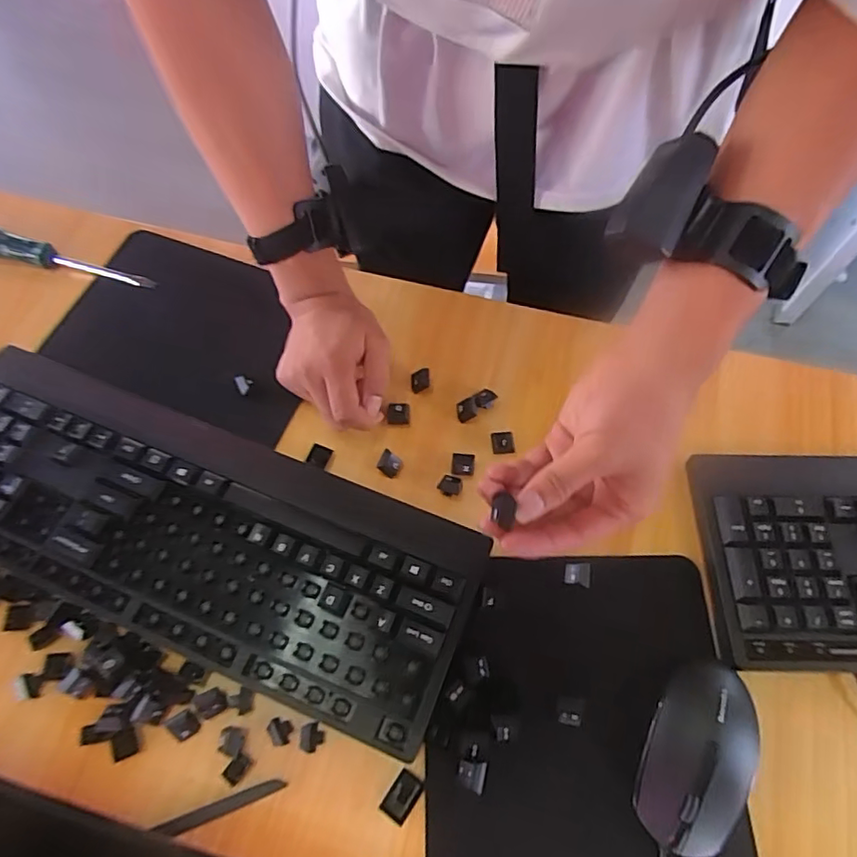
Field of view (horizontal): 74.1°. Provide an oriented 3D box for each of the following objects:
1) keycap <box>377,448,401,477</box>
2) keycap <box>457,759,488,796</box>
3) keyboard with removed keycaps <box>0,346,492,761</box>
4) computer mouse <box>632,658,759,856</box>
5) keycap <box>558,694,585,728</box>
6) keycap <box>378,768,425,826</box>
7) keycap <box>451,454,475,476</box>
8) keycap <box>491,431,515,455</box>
[{"bbox_3d":[-0.030,0.028,0.445,0.015,0.016,0.015,30,69,13],"label":"keycap"},{"bbox_3d":[0.027,0.215,0.354,0.016,0.012,0.017,16,66,7],"label":"keycap"},{"bbox_3d":[-0.182,0.068,0.418,0.427,0.024,0.157,23,67,10],"label":"keyboard with removed keycaps"},{"bbox_3d":[0.166,0.200,0.352,0.060,0.034,0.107,25,68,11],"label":"computer mouse"},{"bbox_3d":[0.092,0.183,0.369,0.016,0.004,0.017,13,66,6],"label":"keycap"},{"bbox_3d":[-0.017,0.231,0.356,0.017,0.004,0.028,33,70,14],"label":"keycap"},{"bbox_3d":[0.027,0.028,0.444,0.018,0.005,0.017,4,65,2],"label":"keycap"},{"bbox_3d":[0.059,0.011,0.451,0.017,0.004,0.018,-2,65,-1],"label":"keycap"}]

